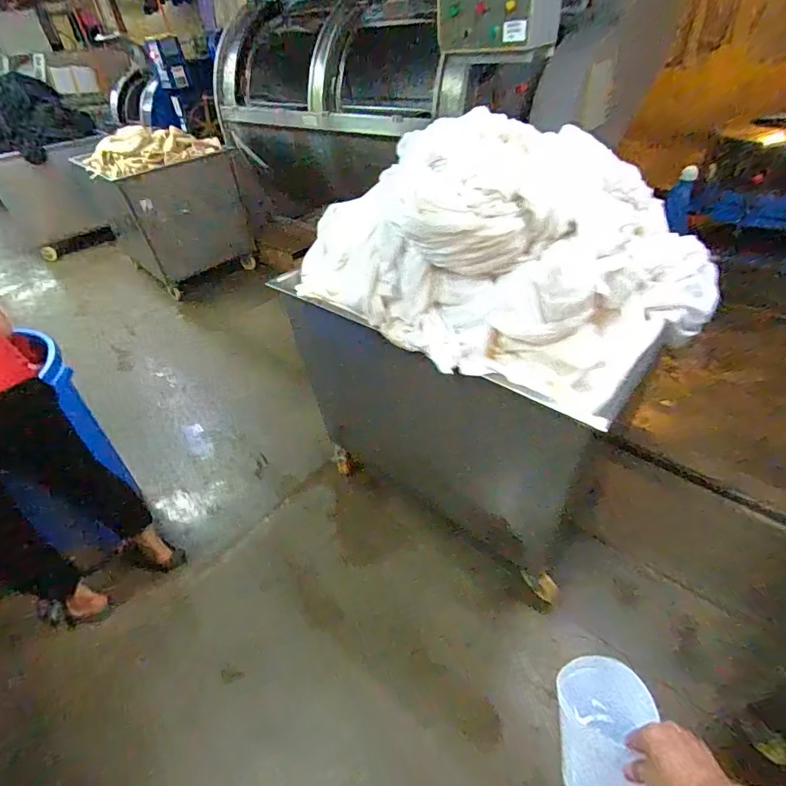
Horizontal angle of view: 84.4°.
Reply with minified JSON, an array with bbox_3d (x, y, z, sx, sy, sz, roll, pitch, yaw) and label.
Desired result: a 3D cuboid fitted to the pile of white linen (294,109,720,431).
[{"bbox_3d":[0.262,-0.422,1.101,0.771,0.364,0.972,-35,49,-29],"label":"pile of white linen"}]

